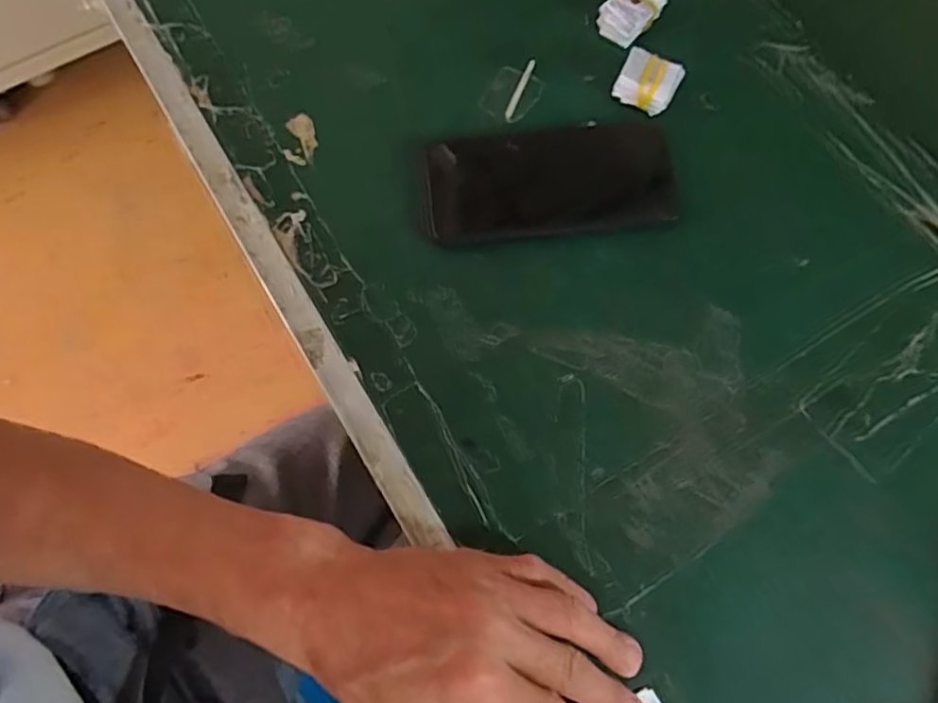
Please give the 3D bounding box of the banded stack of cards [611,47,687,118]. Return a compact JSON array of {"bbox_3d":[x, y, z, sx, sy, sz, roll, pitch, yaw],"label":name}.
[{"bbox_3d":[0.121,-0.182,0.425,0.037,0.025,0.028,29,74,9],"label":"banded stack of cards"}]

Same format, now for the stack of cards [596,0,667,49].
[{"bbox_3d":[0.118,-0.242,0.444,0.047,0.029,0.030,-39,76,-12],"label":"stack of cards"}]

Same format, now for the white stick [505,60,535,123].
[{"bbox_3d":[0.036,-0.183,0.438,0.006,0.005,0.051,21,73,7],"label":"white stick"}]

